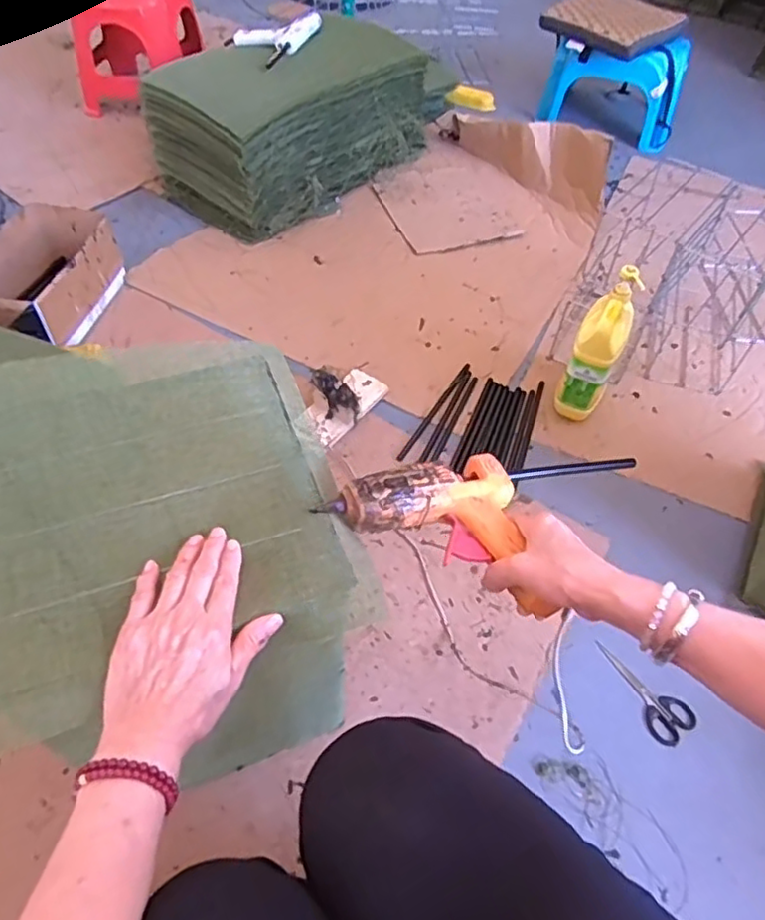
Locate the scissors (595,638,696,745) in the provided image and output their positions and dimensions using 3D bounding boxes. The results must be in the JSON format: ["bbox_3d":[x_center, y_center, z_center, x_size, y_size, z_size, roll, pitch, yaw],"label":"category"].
[{"bbox_3d":[0.349,0.307,0.868,0.063,0.007,0.149,-28,60,-20],"label":"scissors"}]

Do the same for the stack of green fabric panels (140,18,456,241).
[{"bbox_3d":[-0.184,-0.781,1.488,0.621,0.257,0.324,-31,61,-21],"label":"stack of green fabric panels"}]

